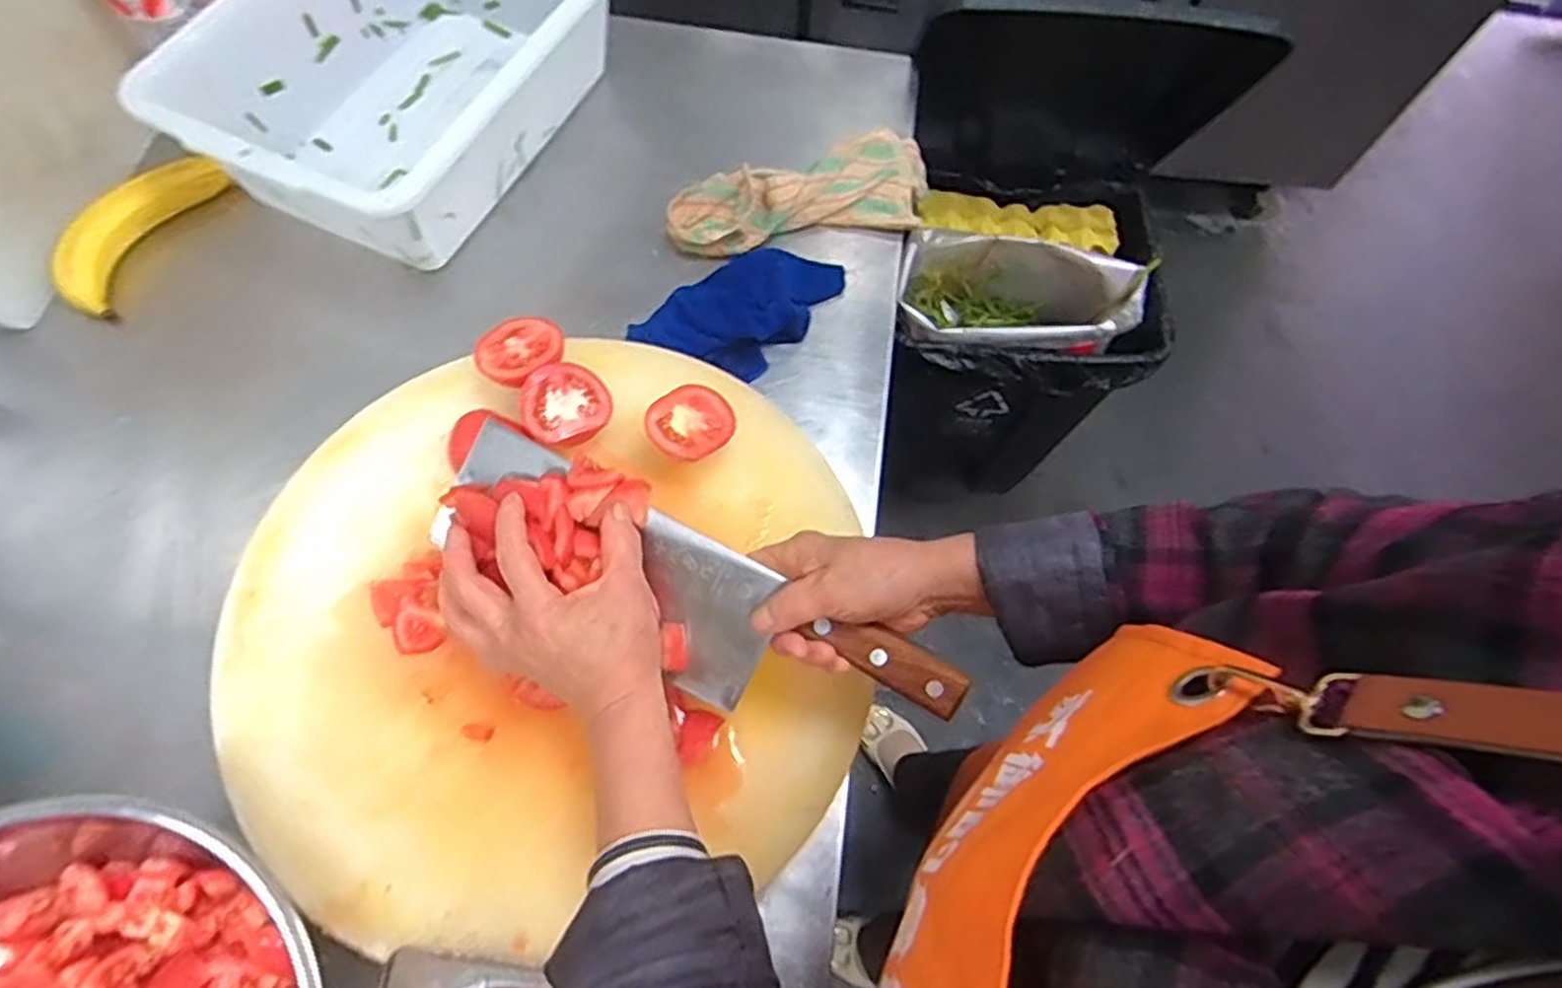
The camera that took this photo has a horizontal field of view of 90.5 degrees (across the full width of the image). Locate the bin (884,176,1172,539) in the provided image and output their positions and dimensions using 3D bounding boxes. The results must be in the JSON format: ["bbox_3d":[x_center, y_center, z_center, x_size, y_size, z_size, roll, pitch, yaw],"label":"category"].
[{"bbox_3d":[0.313,-0.188,1.277,0.359,0.563,0.323,-3,67,-5],"label":"bin"}]

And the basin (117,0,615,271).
[{"bbox_3d":[-0.361,-0.406,0.751,0.268,0.123,0.394,26,68,8],"label":"basin"}]

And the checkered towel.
[{"bbox_3d":[0.021,-0.302,0.768,0.264,0.032,0.126,-7,67,-6],"label":"checkered towel"}]

